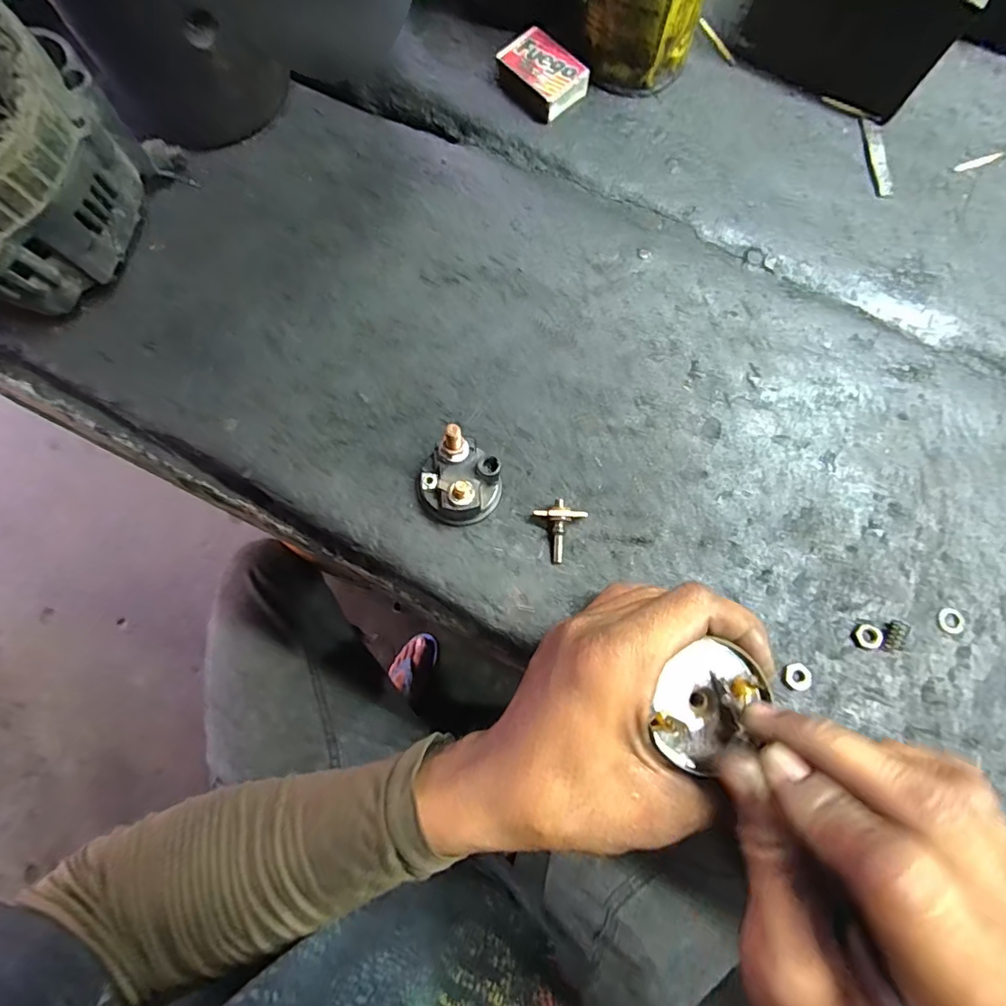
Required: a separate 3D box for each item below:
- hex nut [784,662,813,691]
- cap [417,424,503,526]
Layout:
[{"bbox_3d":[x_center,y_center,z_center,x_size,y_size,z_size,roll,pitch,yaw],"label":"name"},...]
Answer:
[{"bbox_3d":[0.159,0.093,0.275,0.015,0.004,0.014,9,77,2],"label":"hex nut"},{"bbox_3d":[-0.025,-0.012,0.277,0.042,0.049,0.041,0,77,0],"label":"cap"}]

